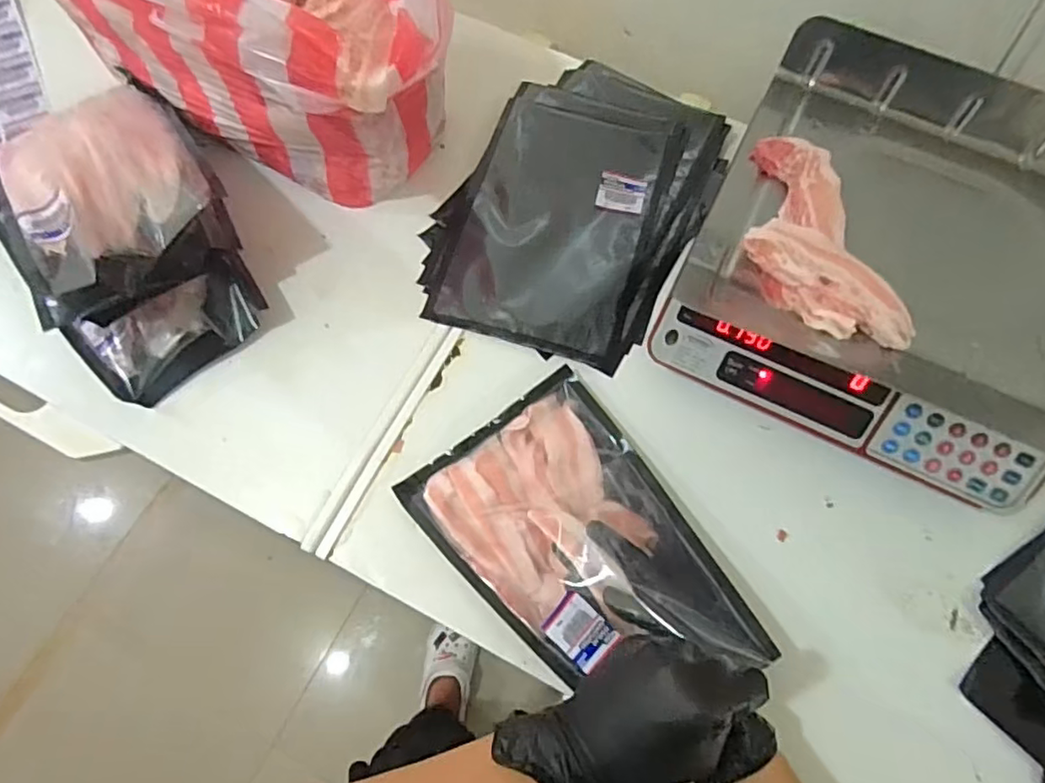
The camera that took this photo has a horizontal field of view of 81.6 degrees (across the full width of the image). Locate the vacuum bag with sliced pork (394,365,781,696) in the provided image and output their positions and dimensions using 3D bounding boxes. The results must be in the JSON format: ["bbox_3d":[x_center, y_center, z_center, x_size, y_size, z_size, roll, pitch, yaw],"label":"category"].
[{"bbox_3d":[0.047,0.126,0.504,0.188,0.067,0.272,-34,74,-12],"label":"vacuum bag with sliced pork"}]

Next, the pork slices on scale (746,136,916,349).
[{"bbox_3d":[0.244,-0.131,0.520,0.100,0.025,0.211,-12,68,-7],"label":"pork slices on scale"}]

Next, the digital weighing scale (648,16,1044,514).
[{"bbox_3d":[0.346,-0.117,0.567,0.349,0.134,0.341,26,72,8],"label":"digital weighing scale"}]

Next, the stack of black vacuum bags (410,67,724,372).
[{"bbox_3d":[0.062,-0.208,0.671,0.252,0.017,0.376,26,72,8],"label":"stack of black vacuum bags"}]

